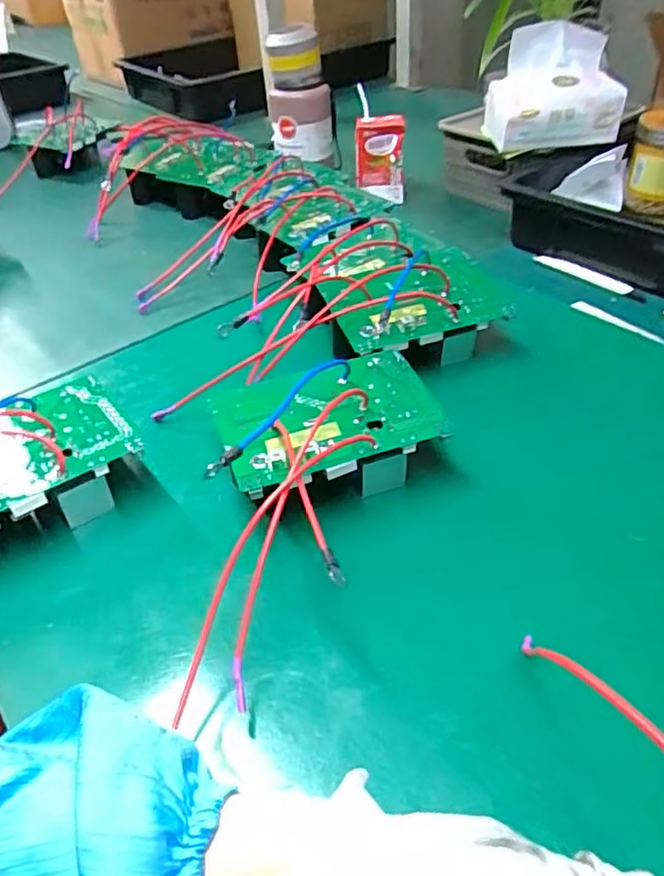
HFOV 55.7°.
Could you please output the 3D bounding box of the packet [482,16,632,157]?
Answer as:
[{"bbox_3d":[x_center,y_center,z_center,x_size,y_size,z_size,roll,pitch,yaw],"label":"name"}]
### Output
[{"bbox_3d":[0.262,-0.414,0.739,0.136,0.111,0.098,-10,40,-6],"label":"packet"}]

